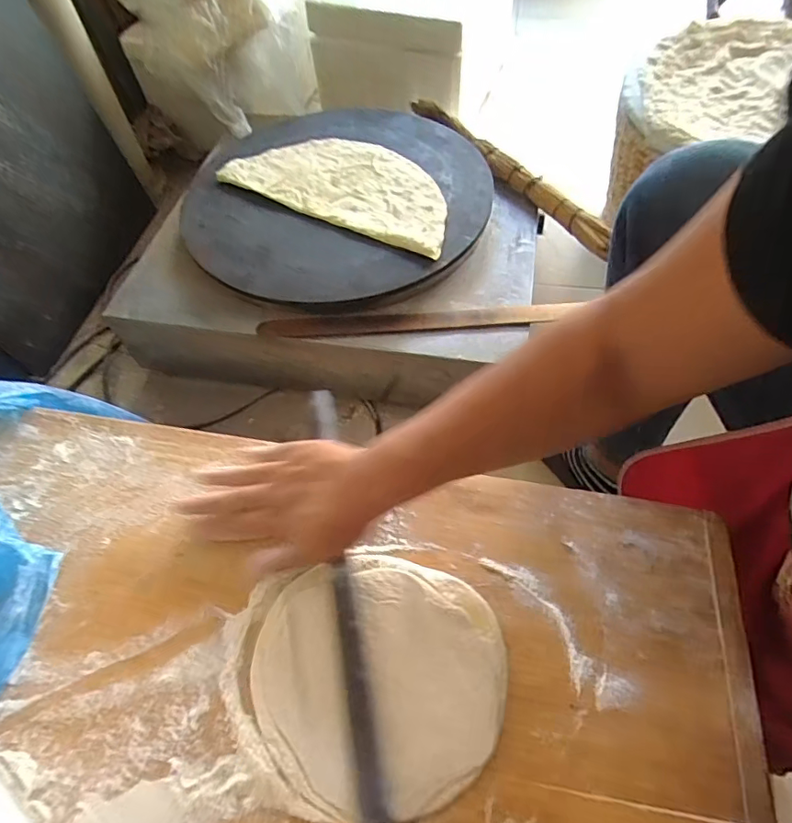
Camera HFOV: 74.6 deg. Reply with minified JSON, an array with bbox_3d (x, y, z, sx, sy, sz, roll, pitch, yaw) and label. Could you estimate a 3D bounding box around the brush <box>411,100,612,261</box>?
[{"bbox_3d":[0.182,-0.434,0.916,0.030,0.050,0.536,-30,60,-15],"label":"brush"}]

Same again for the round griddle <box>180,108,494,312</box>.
[{"bbox_3d":[-0.103,-0.361,0.873,0.489,0.038,0.496,-1,56,2],"label":"round griddle"}]

